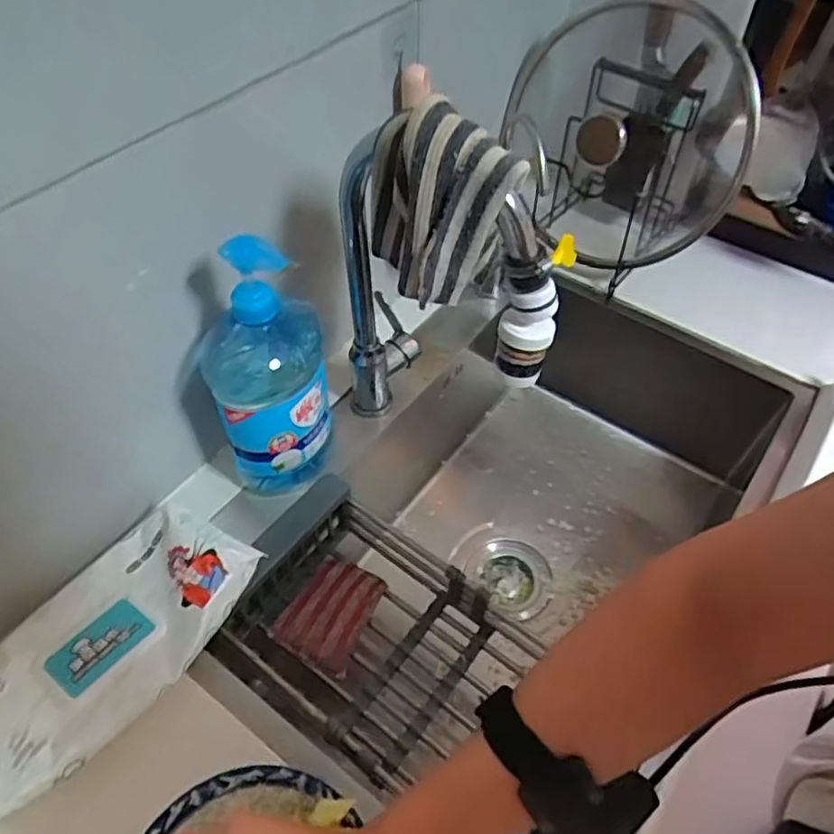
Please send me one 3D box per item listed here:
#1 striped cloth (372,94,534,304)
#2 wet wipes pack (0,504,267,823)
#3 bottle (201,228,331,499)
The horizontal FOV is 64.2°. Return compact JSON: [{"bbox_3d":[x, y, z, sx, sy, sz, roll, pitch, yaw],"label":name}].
[{"bbox_3d":[0.018,-0.158,0.492,0.082,0.124,0.091,-15,54,-12],"label":"striped cloth"},{"bbox_3d":[-0.265,0.195,0.556,0.139,0.060,0.259,23,55,16],"label":"wet wipes pack"},{"bbox_3d":[-0.134,-0.024,0.620,0.102,0.300,0.071,-11,53,-9],"label":"bottle"}]

